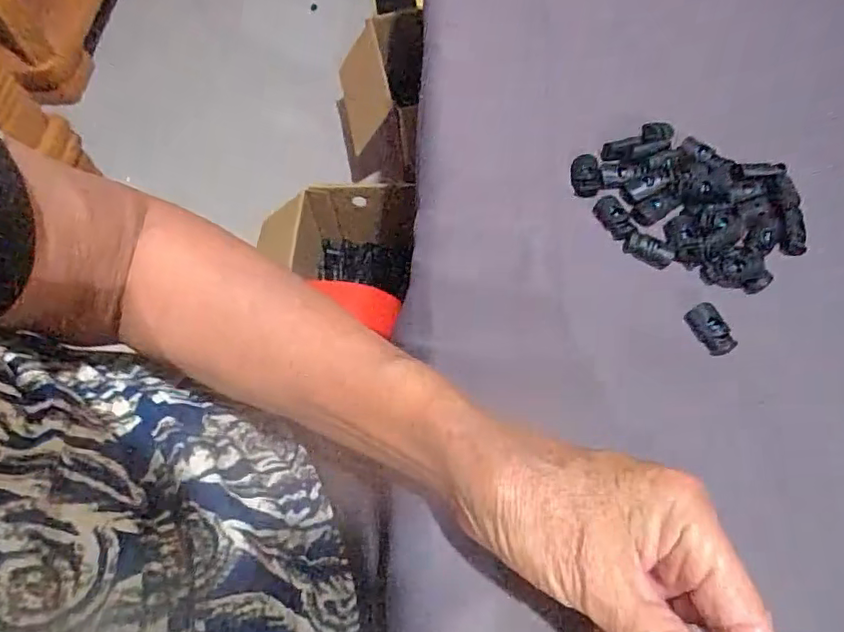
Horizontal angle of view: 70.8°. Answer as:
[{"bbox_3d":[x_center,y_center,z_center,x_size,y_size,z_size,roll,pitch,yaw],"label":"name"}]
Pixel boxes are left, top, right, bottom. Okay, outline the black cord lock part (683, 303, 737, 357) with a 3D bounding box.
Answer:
[{"bbox_3d":[0.154,0.008,0.315,0.014,0.011,0.029,-16,61,-6],"label":"black cord lock part"}]

